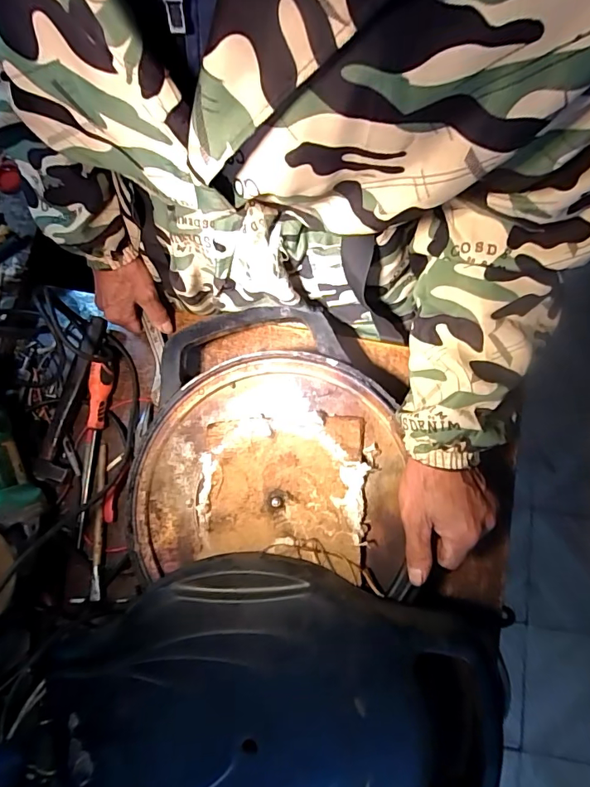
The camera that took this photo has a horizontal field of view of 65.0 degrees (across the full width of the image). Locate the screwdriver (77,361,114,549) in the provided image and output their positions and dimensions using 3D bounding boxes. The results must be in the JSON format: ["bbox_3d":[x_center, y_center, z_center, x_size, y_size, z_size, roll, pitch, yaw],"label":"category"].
[{"bbox_3d":[-0.246,0.067,0.553,0.025,0.022,0.214,3,77,1],"label":"screwdriver"}]

